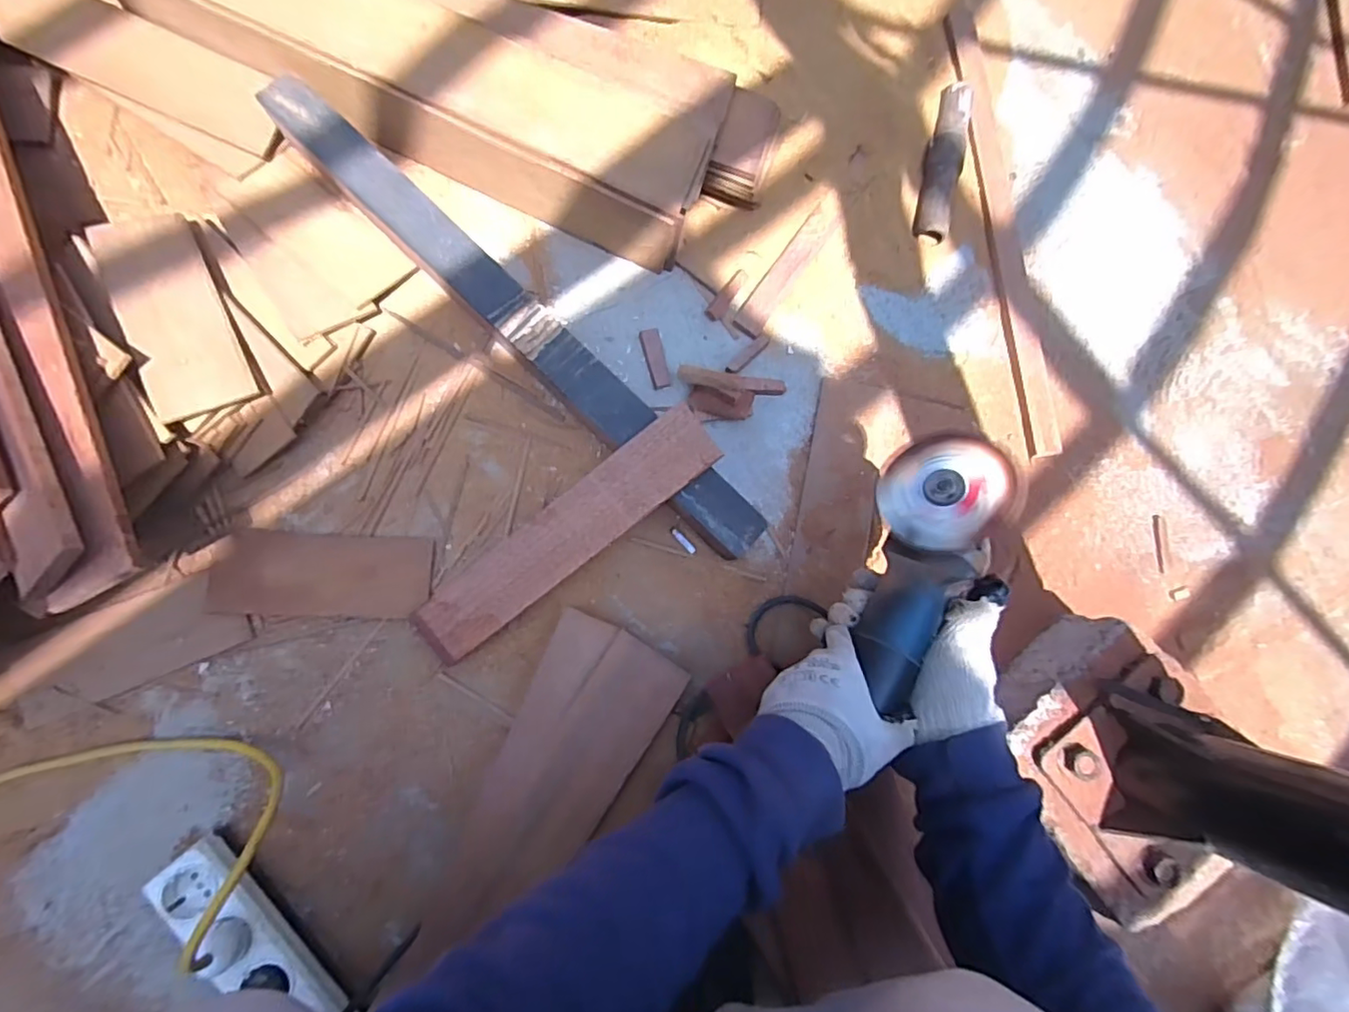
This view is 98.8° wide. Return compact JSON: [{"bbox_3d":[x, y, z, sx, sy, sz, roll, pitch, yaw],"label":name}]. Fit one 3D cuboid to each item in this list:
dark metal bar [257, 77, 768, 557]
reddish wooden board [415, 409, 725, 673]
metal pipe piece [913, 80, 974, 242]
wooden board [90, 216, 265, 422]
[{"bbox_3d":[-0.156,-0.185,0.556,0.631,0.022,0.054,44,81,2],"label":"dark metal bar"},{"bbox_3d":[-0.103,0.027,0.543,0.324,0.009,0.066,-38,89,4],"label":"reddish wooden board"},{"bbox_3d":[0.308,-0.392,0.662,0.039,0.033,0.182,13,82,-3],"label":"metal pipe piece"},{"bbox_3d":[-0.455,-0.178,0.526,0.077,0.010,0.201,-24,81,-22],"label":"wooden board"}]

